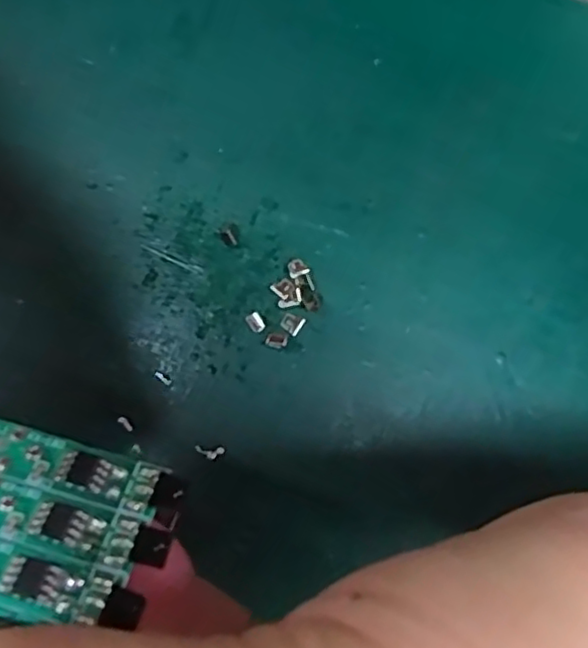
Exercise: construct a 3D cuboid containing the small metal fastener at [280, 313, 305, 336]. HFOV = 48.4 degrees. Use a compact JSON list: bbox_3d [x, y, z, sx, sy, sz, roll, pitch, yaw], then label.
[{"bbox_3d":[-0.001,0.000,0.176,0.006,0.004,0.005,27,80,5],"label":"small metal fastener"}]

